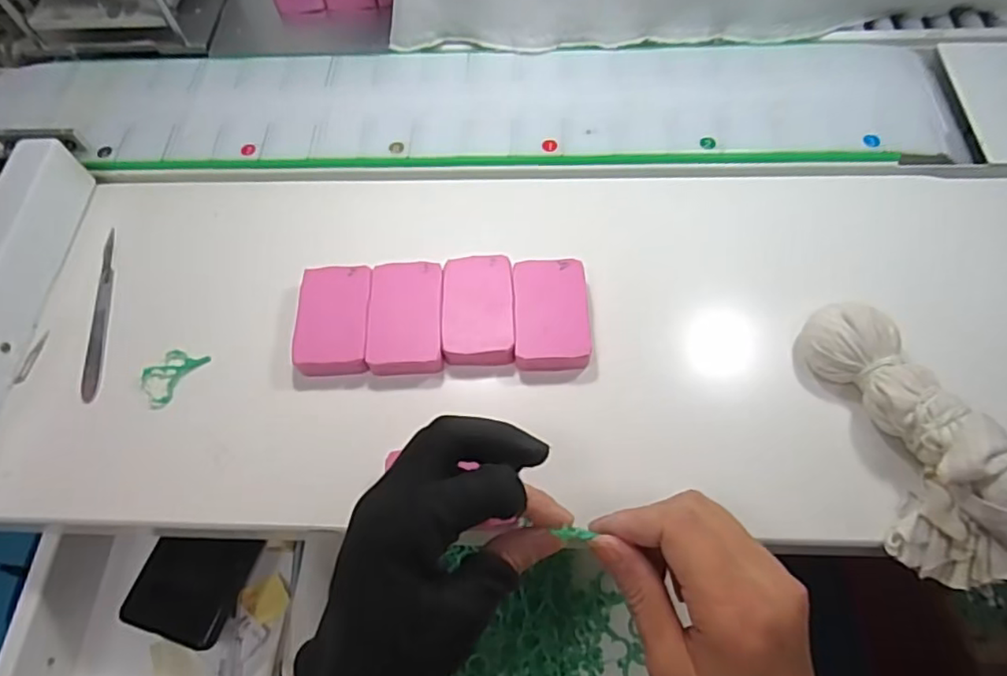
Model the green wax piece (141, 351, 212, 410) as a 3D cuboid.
[{"bbox_3d":[-0.209,0.022,0.385,0.027,0.004,0.042,37,71,20],"label":"green wax piece"}]

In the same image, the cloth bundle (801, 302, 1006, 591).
[{"bbox_3d":[0.223,0.047,0.321,0.068,0.050,0.157,-12,63,-3],"label":"cloth bundle"}]

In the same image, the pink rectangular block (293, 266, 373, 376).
[{"bbox_3d":[-0.107,-0.011,0.389,0.045,0.018,0.074,-3,63,2],"label":"pink rectangular block"}]

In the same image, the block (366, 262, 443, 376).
[{"bbox_3d":[-0.062,-0.012,0.389,0.045,0.017,0.076,-3,63,2],"label":"block"}]

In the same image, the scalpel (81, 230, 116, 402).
[{"bbox_3d":[-0.272,-0.018,0.413,0.011,0.004,0.129,-9,63,-1],"label":"scalpel"}]

